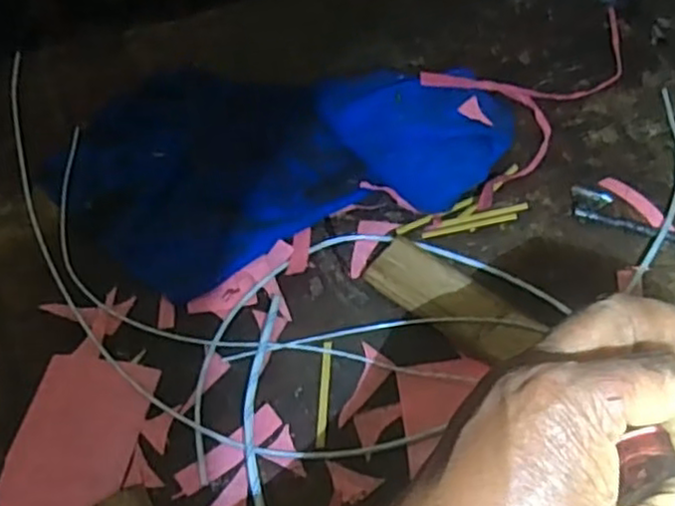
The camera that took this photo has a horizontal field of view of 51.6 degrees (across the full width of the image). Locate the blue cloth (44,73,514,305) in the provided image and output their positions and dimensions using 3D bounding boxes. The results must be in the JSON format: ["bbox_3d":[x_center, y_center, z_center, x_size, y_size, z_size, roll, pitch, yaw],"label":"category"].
[{"bbox_3d":[-0.049,-0.102,0.545,0.342,0.050,0.228,-20,55,-12],"label":"blue cloth"}]

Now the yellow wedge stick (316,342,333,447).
[{"bbox_3d":[-0.008,0.087,0.441,0.006,0.004,0.070,2,55,3],"label":"yellow wedge stick"}]

